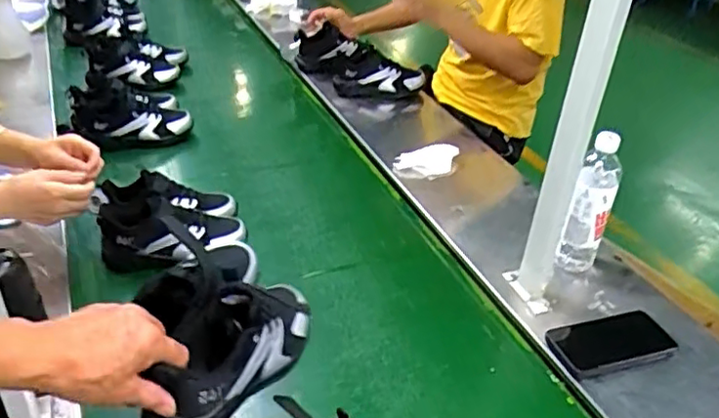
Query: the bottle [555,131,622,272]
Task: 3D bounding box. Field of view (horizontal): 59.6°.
[{"bbox_3d":[0.329,0.004,0.891,0.052,0.228,0.051,21,37,24],"label":"bottle"}]

